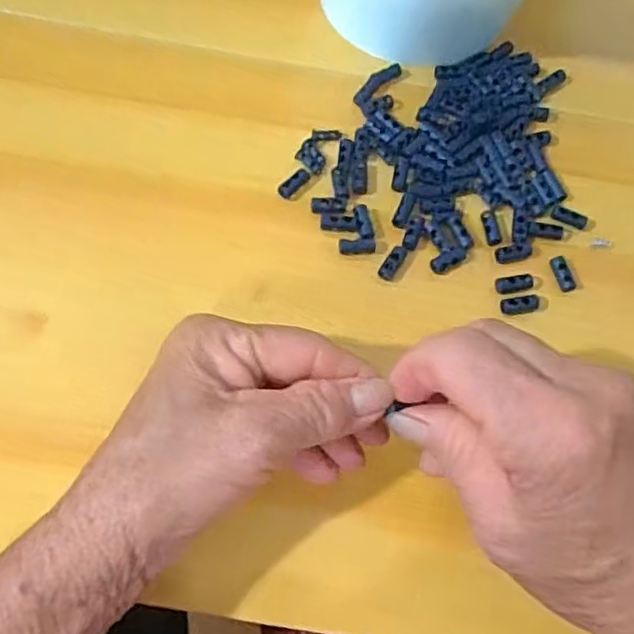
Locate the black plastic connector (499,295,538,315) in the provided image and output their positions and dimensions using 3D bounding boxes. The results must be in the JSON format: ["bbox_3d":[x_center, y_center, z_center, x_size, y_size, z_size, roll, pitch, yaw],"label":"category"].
[{"bbox_3d":[0.101,-0.006,0.314,0.020,0.005,0.007,-8,67,-10],"label":"black plastic connector"}]

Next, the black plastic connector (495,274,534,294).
[{"bbox_3d":[0.099,-0.017,0.316,0.019,0.004,0.008,-8,67,-10],"label":"black plastic connector"}]

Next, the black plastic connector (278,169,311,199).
[{"bbox_3d":[-0.012,-0.070,0.329,0.006,0.005,0.020,42,68,12],"label":"black plastic connector"}]

